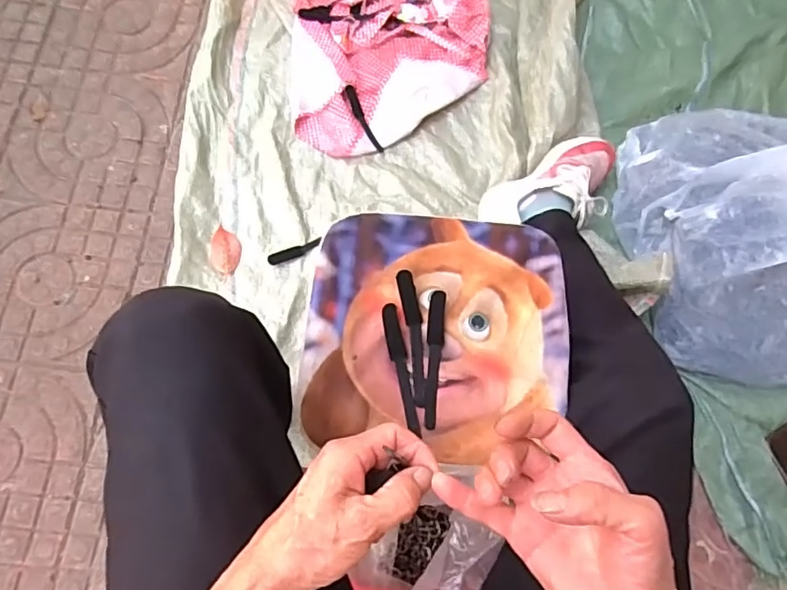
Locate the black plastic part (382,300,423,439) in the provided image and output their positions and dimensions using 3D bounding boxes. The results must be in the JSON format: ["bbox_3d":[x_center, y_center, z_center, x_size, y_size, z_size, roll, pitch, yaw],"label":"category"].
[{"bbox_3d":[0.007,0.070,0.524,0.018,0.010,0.125,-8,73,-9],"label":"black plastic part"}]

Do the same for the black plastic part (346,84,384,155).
[{"bbox_3d":[-0.048,-0.282,0.882,0.018,0.022,0.117,-24,75,-9],"label":"black plastic part"}]

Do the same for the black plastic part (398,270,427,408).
[{"bbox_3d":[0.021,0.041,0.530,0.018,0.017,0.129,-6,72,-8],"label":"black plastic part"}]

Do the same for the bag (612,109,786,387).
[{"bbox_3d":[0.521,-0.097,0.737,0.367,0.214,0.390,6,71,-1],"label":"bag"}]

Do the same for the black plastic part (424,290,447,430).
[{"bbox_3d":[0.041,0.061,0.530,0.018,0.021,0.130,6,71,-4],"label":"black plastic part"}]

